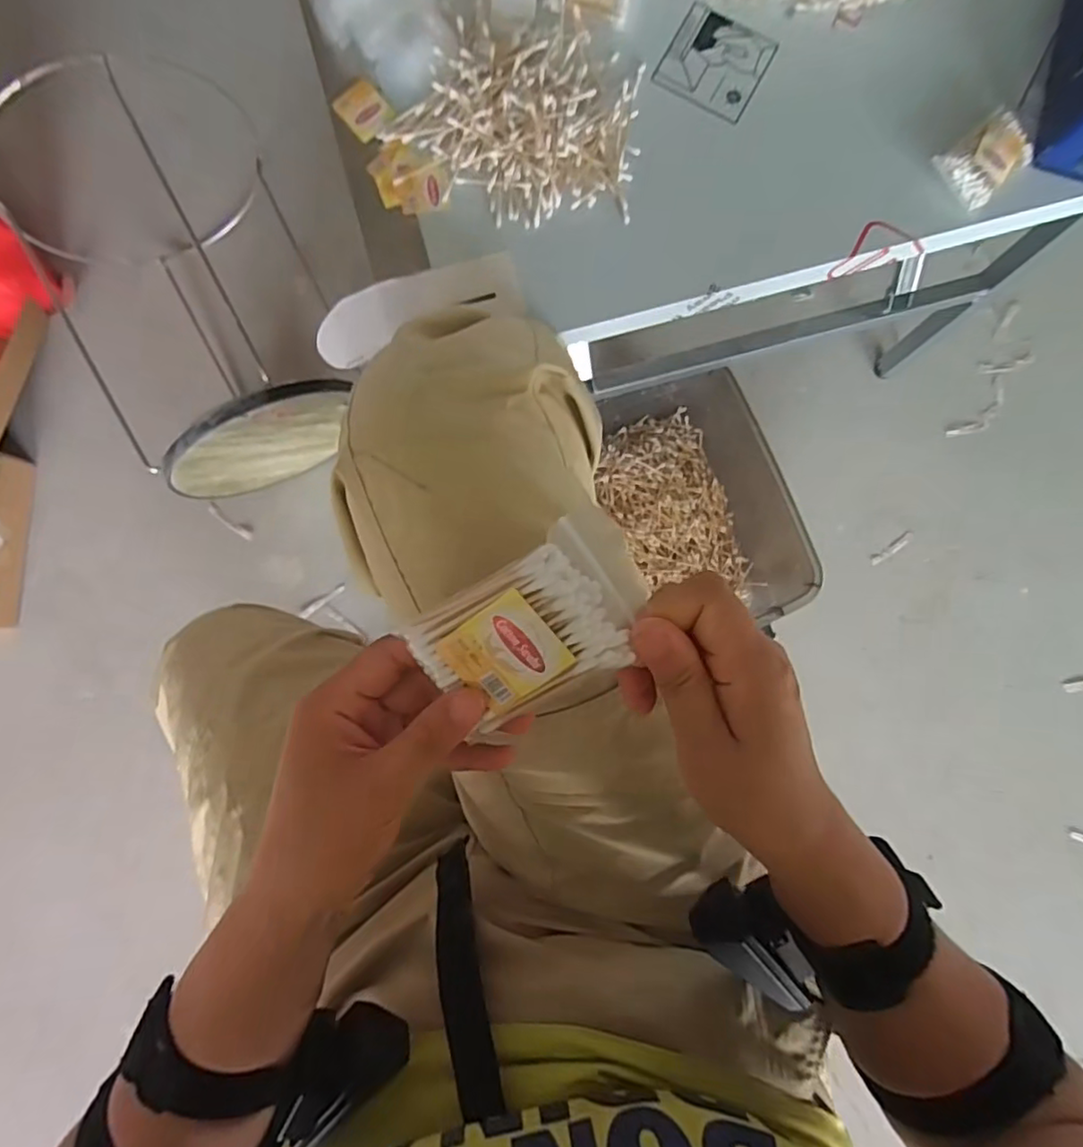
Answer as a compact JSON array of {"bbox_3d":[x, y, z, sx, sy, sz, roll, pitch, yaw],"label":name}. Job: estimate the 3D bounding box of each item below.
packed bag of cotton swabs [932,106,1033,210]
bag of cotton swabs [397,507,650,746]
[{"bbox_3d":[0.398,-0.371,0.550,0.080,0.019,0.056,-39,86,-5],"label":"packed bag of cotton swabs"},{"bbox_3d":[-0.003,0.022,0.252,0.092,0.015,0.061,-35,98,14],"label":"bag of cotton swabs"}]

